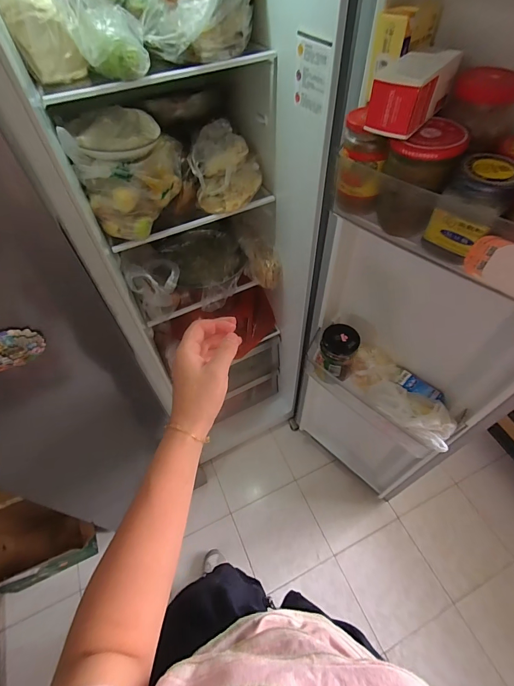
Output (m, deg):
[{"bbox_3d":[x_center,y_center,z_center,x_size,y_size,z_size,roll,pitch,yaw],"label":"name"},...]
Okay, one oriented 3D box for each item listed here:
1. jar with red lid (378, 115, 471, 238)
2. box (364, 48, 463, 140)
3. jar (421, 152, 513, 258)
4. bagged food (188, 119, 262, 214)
[{"bbox_3d":[0.196,-0.206,0.425,0.086,0.117,0.086,21,58,17],"label":"jar with red lid"},{"bbox_3d":[0.173,-0.286,0.377,0.059,0.054,0.116,31,61,23],"label":"box"},{"bbox_3d":[0.253,-0.157,0.393,0.062,0.098,0.072,-38,61,-22],"label":"jar"},{"bbox_3d":[-0.073,-0.405,0.773,0.157,0.132,0.135,-5,54,-1],"label":"bagged food"}]

